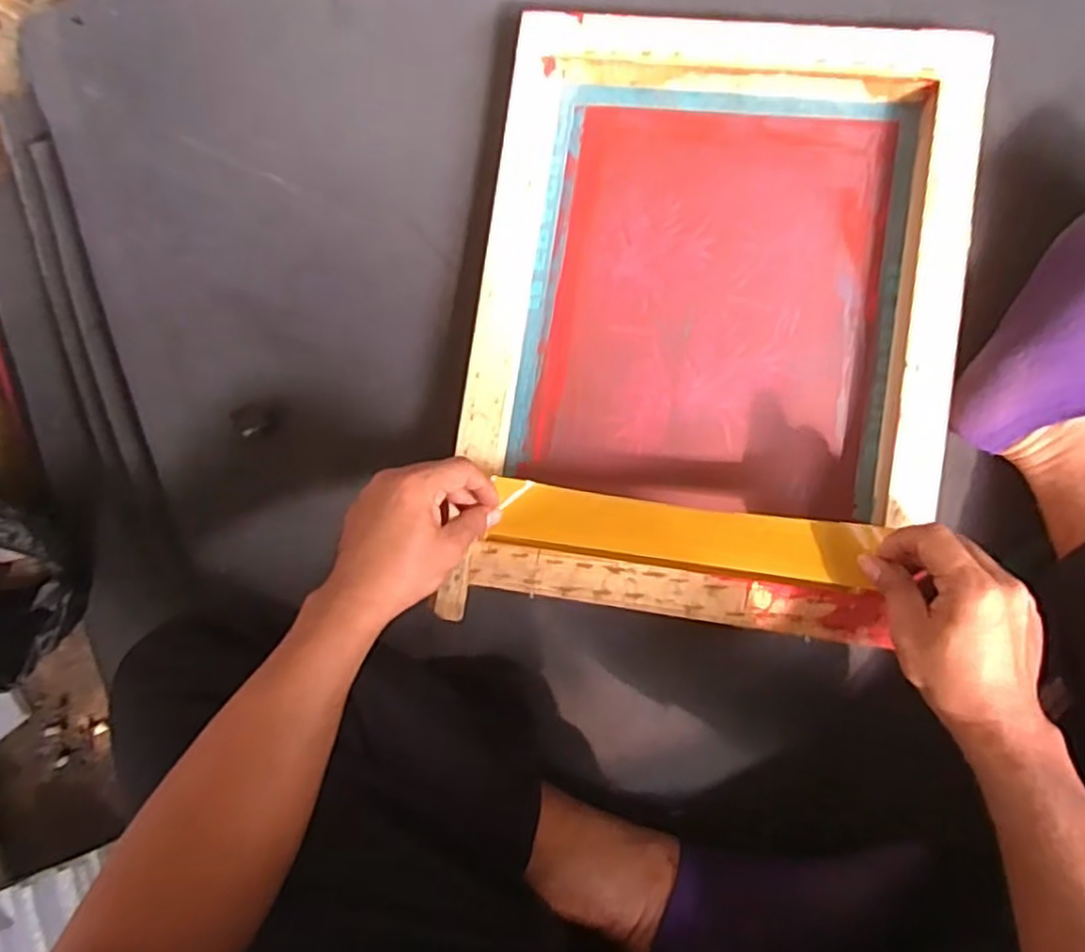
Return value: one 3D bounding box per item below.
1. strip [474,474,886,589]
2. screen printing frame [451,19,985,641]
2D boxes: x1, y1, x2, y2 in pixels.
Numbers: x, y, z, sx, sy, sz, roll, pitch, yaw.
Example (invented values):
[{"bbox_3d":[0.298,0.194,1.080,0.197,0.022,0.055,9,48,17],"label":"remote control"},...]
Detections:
[{"bbox_3d":[0.099,0.044,0.547,0.266,0.039,0.050,7,88,11],"label":"strip"},{"bbox_3d":[0.130,-0.123,0.585,0.362,0.053,0.469,8,89,7],"label":"screen printing frame"}]

